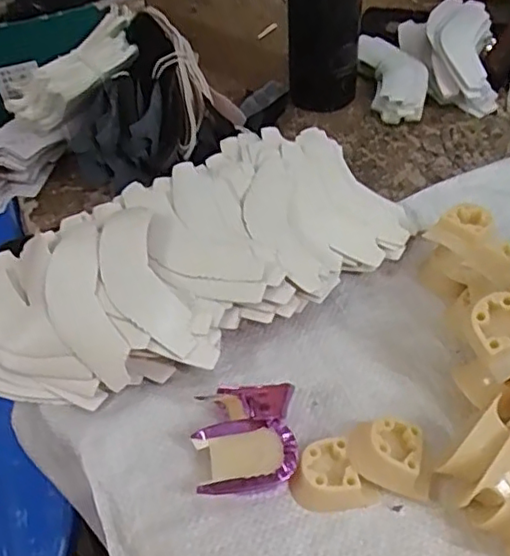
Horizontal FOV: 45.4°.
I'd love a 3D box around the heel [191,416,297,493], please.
[{"bbox_3d":[-0.005,0.100,0.336,0.054,0.020,0.037,-5,48,0],"label":"heel"}]

